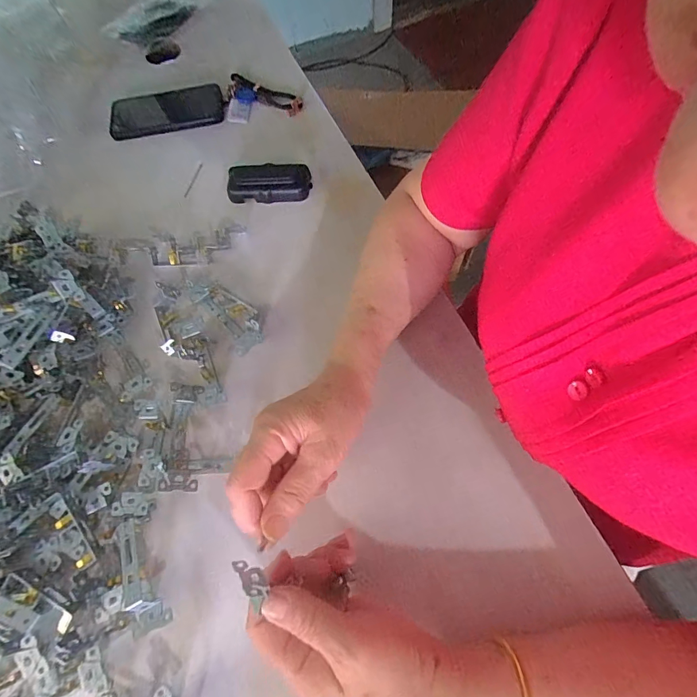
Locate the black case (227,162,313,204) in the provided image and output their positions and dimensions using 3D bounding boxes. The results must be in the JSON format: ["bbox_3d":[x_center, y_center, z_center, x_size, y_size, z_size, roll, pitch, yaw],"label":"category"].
[{"bbox_3d":[-0.105,-0.219,0.502,0.107,0.025,0.049,0,67,3],"label":"black case"}]

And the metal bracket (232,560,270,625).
[{"bbox_3d":[-0.062,0.149,0.243,0.033,0.017,0.004,25,97,51],"label":"metal bracket"}]

